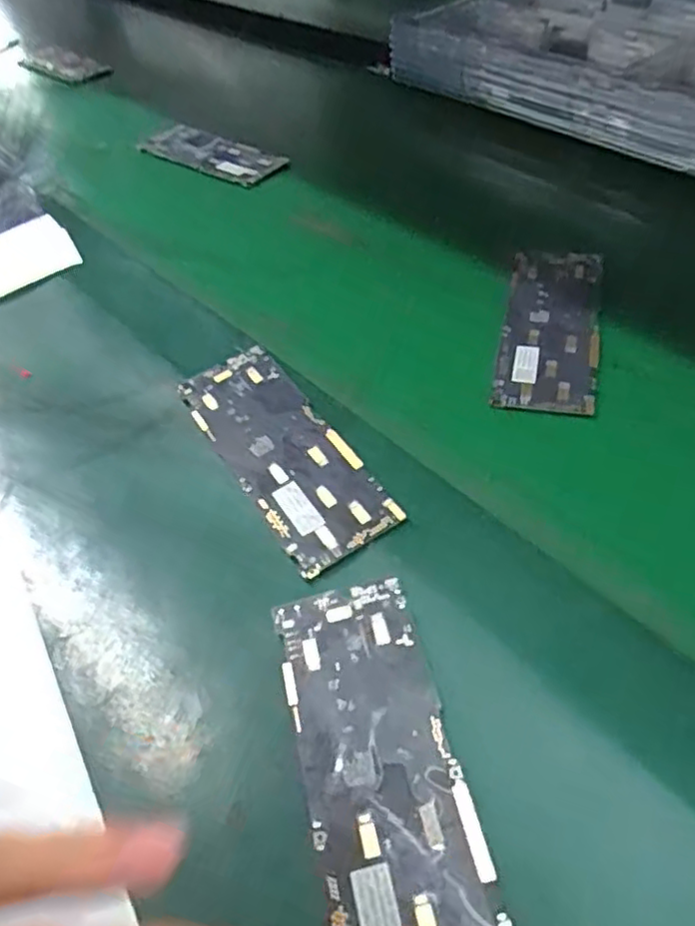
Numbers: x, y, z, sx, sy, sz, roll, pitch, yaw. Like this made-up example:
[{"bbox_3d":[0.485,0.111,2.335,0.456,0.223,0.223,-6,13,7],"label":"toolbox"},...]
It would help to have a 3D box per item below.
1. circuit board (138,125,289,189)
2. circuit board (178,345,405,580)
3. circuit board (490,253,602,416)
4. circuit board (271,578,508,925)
[{"bbox_3d":[-0.099,-0.227,0.506,0.107,0.008,0.041,27,70,21],"label":"circuit board"},{"bbox_3d":[-0.029,-0.007,0.286,0.044,0.005,0.123,-29,50,-15],"label":"circuit board"},{"bbox_3d":[0.100,-0.069,0.339,0.044,0.007,0.129,5,50,16],"label":"circuit board"},{"bbox_3d":[0.010,0.091,0.197,0.043,0.005,0.123,-12,50,-6],"label":"circuit board"}]

